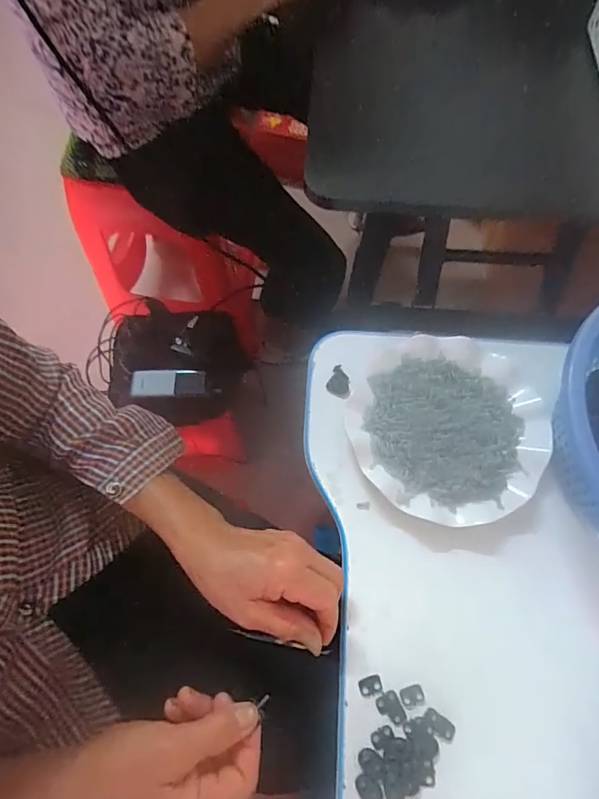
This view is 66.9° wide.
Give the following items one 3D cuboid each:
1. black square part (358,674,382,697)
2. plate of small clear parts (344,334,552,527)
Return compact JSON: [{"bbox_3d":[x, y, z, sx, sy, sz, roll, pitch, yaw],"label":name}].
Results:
[{"bbox_3d":[0.058,0.232,0.366,0.019,0.004,0.013,-15,70,-6],"label":"black square part"},{"bbox_3d":[0.141,0.022,0.434,0.182,0.038,0.182,0,69,0],"label":"plate of small clear parts"}]

